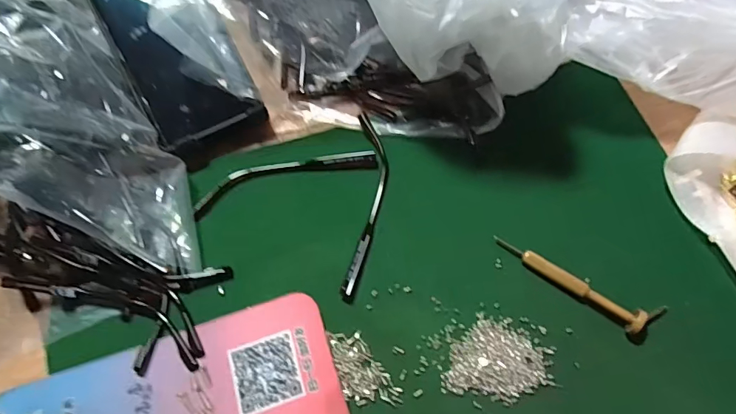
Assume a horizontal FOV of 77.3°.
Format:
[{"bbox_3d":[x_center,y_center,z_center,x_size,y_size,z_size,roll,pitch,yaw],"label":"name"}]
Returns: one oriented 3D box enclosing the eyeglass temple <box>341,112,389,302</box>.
[{"bbox_3d":[0.000,-0.003,0.309,0.022,0.009,0.130,4,66,4],"label":"eyeglass temple"}]

